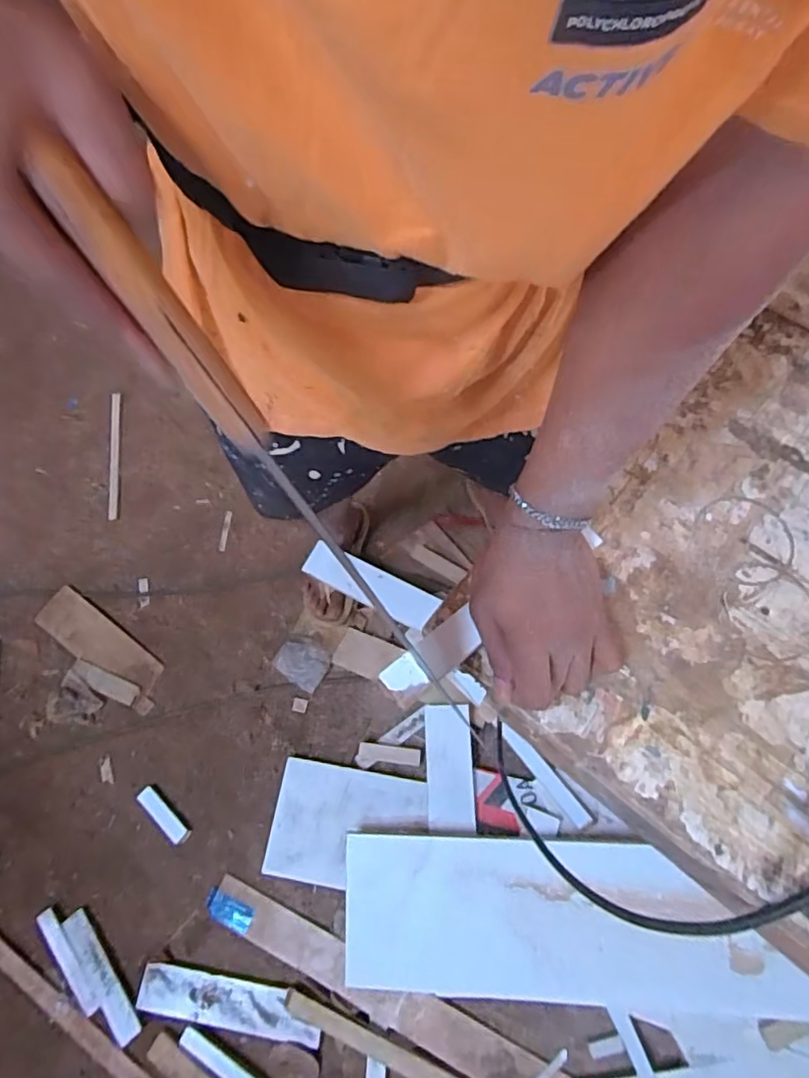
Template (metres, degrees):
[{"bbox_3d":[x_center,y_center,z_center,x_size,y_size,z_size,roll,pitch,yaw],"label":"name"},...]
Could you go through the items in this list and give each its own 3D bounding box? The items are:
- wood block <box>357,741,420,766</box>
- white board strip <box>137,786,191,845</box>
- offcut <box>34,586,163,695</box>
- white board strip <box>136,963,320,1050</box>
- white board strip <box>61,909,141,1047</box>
[{"bbox_3d":[-0.029,0.407,1.108,0.118,0.013,0.032,6,66,5],"label":"wood block"},{"bbox_3d":[-0.459,0.525,1.108,0.126,0.012,0.036,39,73,18],"label":"white board strip"},{"bbox_3d":[-0.667,0.230,1.272,0.328,0.011,0.101,33,71,16],"label":"offcut"},{"bbox_3d":[-0.298,0.790,0.994,0.310,0.012,0.070,7,66,6],"label":"white board strip"},{"bbox_3d":[-0.531,0.760,1.017,0.043,0.009,0.225,-36,69,-13],"label":"white board strip"}]

